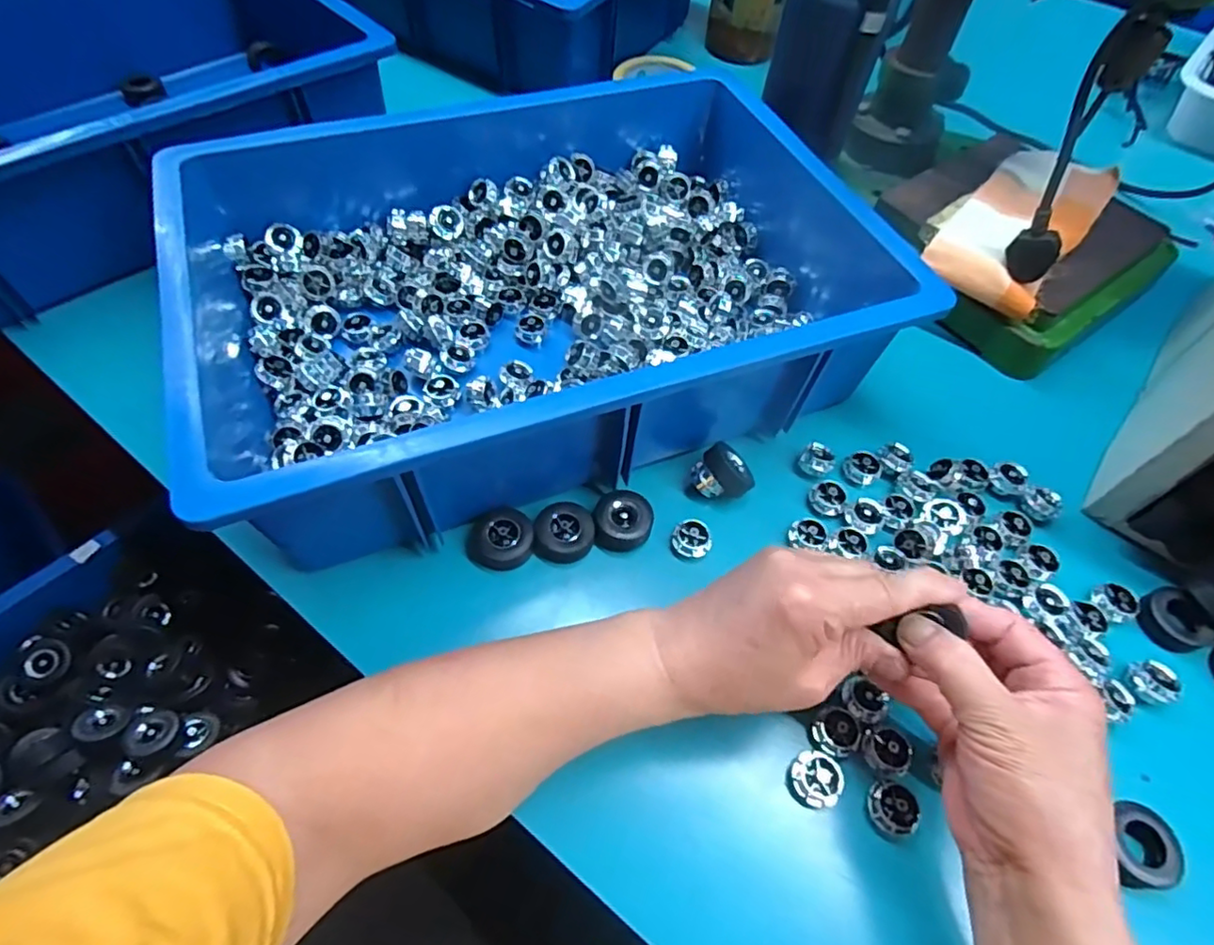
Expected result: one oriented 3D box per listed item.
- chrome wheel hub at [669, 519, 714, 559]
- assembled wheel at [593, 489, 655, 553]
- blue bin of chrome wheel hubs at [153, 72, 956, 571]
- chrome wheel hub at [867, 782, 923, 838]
[{"bbox_3d":[0.054,0.044,0.394,0.023,0.019,0.023,1,59,-1],"label":"chrome wheel hub"},{"bbox_3d":[0.010,0.032,0.398,0.037,0.027,0.037,1,59,-1],"label":"assembled wheel"},{"bbox_3d":[-0.054,-0.146,0.441,0.439,0.113,0.330,-20,62,-13],"label":"blue bin of chrome wheel hubs"},{"bbox_3d":[0.145,0.170,0.311,0.023,0.010,0.023,2,59,0],"label":"chrome wheel hub"}]

